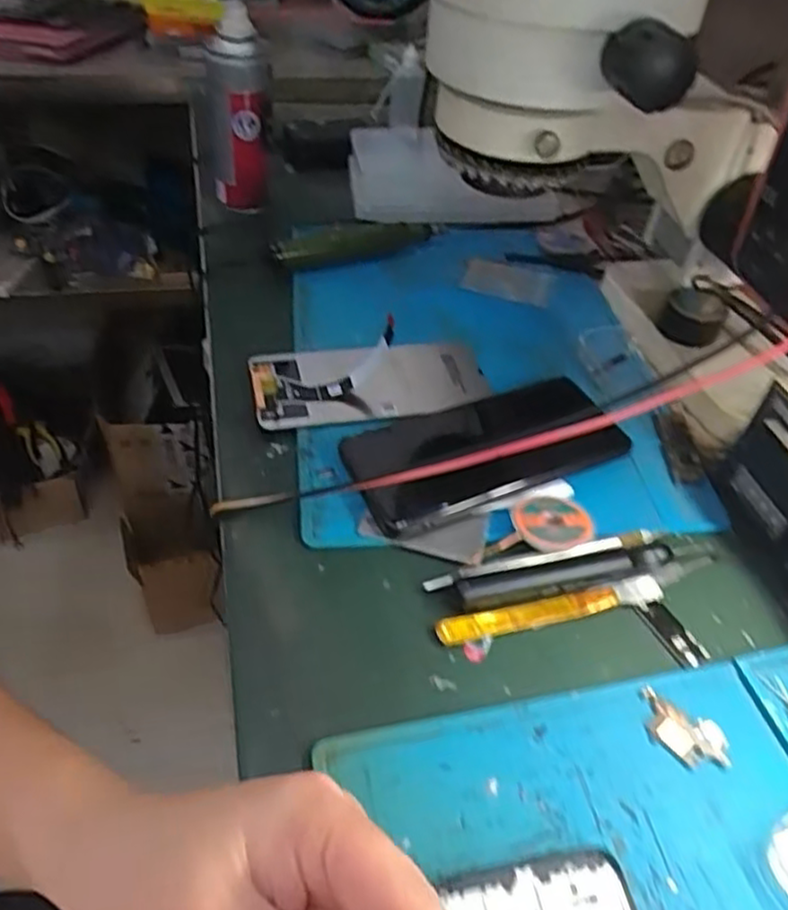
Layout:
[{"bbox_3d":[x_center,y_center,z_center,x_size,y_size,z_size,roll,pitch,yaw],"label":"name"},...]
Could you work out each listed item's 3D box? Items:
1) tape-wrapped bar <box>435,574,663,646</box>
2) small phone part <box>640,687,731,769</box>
[{"bbox_3d":[0.080,0.078,0.352,0.120,0.005,0.013,-8,47,-13],"label":"tape-wrapped bar"},{"bbox_3d":[0.129,0.124,0.311,0.040,0.004,0.026,25,48,18],"label":"small phone part"}]

